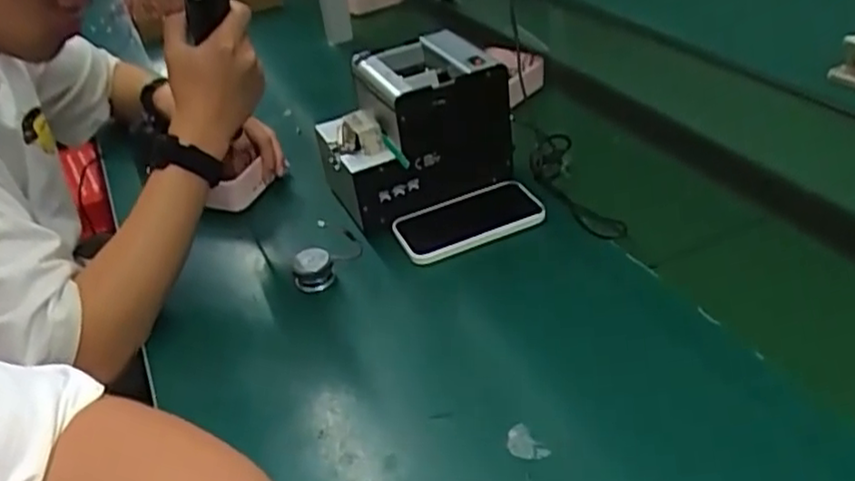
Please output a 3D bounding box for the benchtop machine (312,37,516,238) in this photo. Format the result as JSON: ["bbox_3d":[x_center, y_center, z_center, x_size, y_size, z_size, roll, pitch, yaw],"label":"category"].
[{"bbox_3d":[-0.020,-0.123,0.759,0.181,0.140,0.139,-25,39,-22],"label":"benchtop machine"}]

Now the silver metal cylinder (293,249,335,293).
[{"bbox_3d":[-0.113,0.029,0.686,0.038,0.036,0.029,-11,36,-4],"label":"silver metal cylinder"}]

